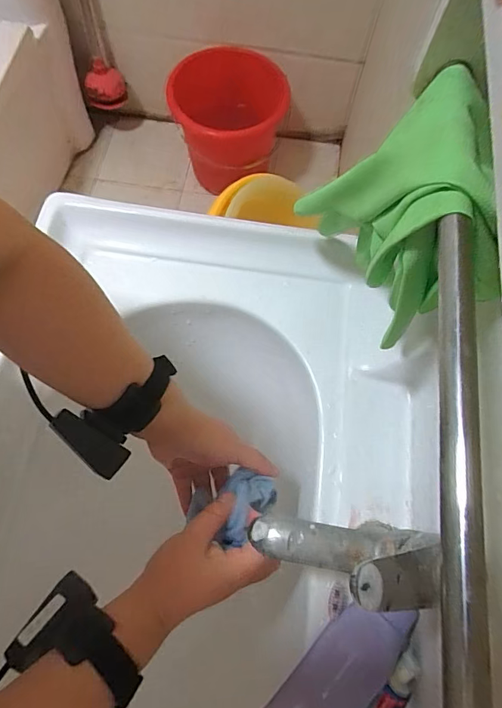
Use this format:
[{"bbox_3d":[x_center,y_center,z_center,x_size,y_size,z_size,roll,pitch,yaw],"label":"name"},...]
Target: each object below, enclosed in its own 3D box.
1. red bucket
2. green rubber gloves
[{"bbox_3d":[-0.074,-0.711,1.281,0.308,0.266,0.290,-19,73,-9],"label":"red bucket"},{"bbox_3d":[0.106,-0.102,0.326,0.079,0.164,0.155,-11,72,-6],"label":"green rubber gloves"}]

